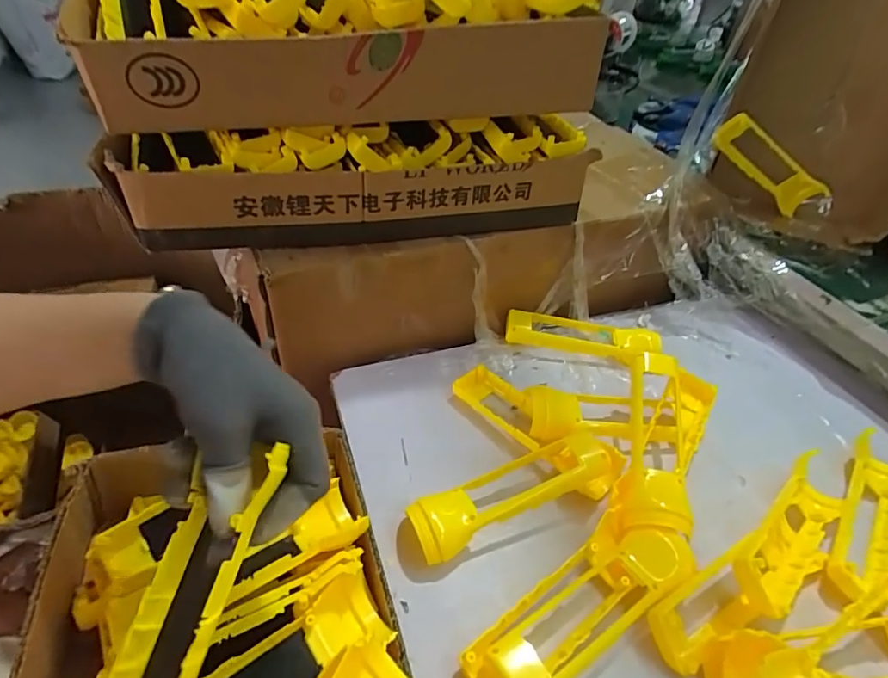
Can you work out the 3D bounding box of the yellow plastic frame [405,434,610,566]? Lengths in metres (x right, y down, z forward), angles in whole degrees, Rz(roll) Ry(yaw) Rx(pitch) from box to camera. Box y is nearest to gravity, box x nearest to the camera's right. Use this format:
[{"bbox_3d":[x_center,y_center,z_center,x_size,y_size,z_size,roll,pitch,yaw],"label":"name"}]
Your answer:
[{"bbox_3d":[0.056,0.117,0.397,0.175,0.041,0.057,-17,45,-23],"label":"yellow plastic frame"}]

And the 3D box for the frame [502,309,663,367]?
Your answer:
[{"bbox_3d":[0.150,0.000,0.548,0.163,0.026,0.046,10,41,6],"label":"frame"}]

